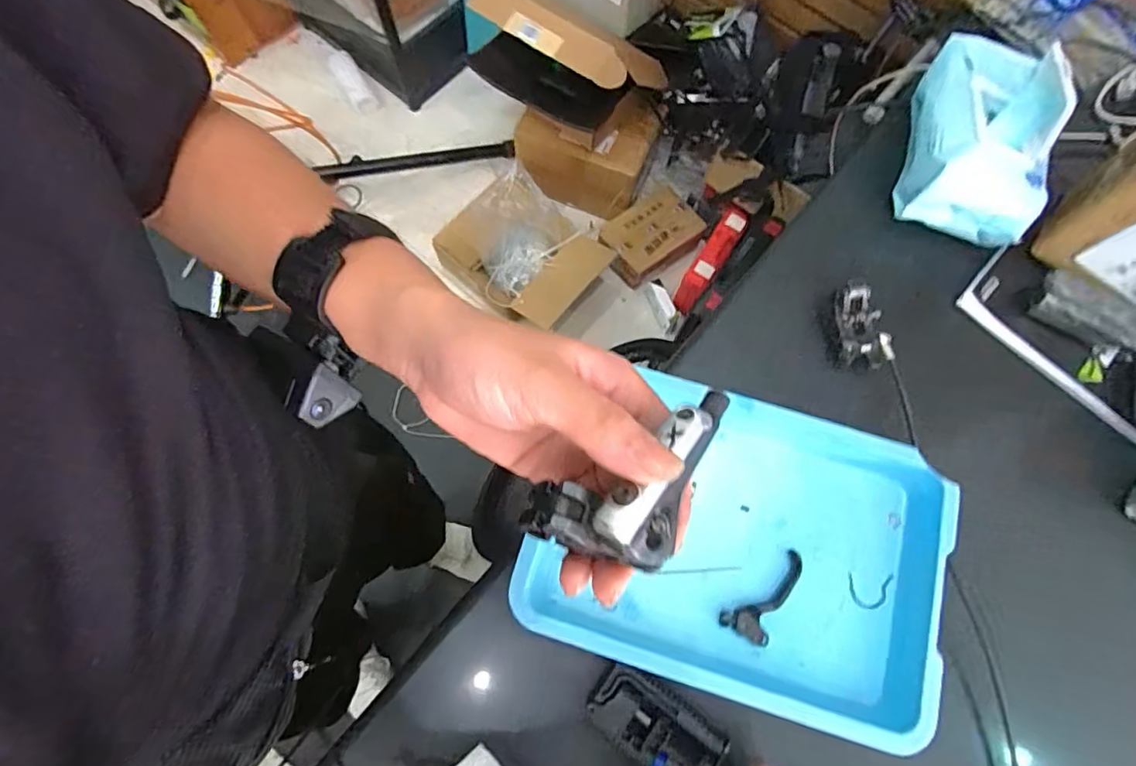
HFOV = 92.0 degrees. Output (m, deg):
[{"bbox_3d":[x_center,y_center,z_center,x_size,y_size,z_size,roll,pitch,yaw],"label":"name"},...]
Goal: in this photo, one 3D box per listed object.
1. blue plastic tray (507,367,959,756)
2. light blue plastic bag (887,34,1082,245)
[{"bbox_3d":[0.138,0.126,0.445,0.314,0.044,0.223,17,74,3],"label":"blue plastic tray"},{"bbox_3d":[0.393,-0.245,0.520,0.113,0.088,0.195,13,74,2],"label":"light blue plastic bag"}]

